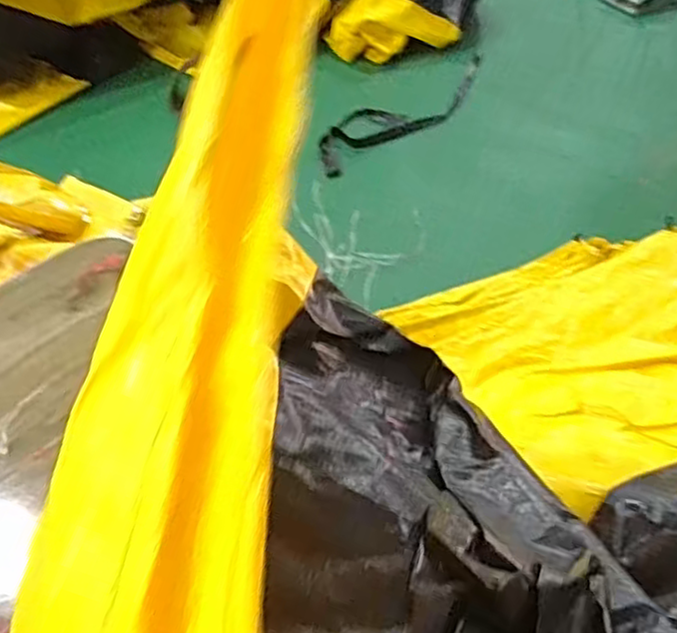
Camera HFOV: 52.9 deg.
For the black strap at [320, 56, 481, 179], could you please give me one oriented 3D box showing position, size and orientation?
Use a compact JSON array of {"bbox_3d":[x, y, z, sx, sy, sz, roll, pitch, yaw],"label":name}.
[{"bbox_3d":[0.196,-0.574,1.883,0.723,0.033,0.180,-36,54,-26],"label":"black strap"}]

